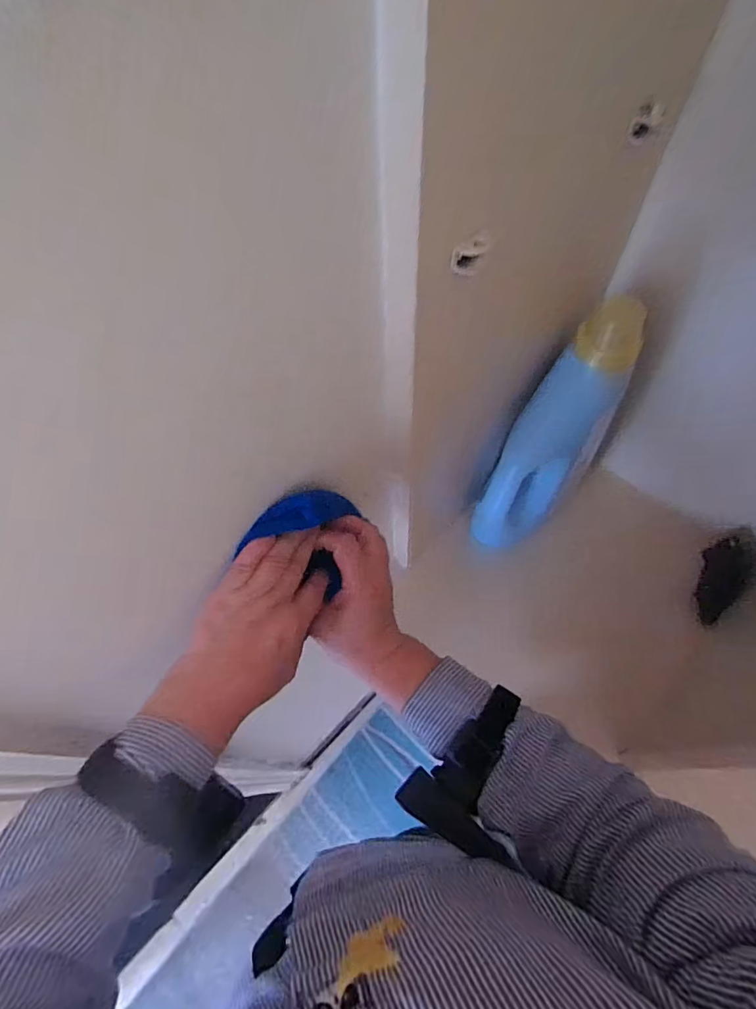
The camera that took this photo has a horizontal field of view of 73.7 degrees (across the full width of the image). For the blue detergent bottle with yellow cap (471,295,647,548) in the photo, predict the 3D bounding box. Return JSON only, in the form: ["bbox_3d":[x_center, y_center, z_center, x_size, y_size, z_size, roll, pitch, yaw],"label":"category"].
[{"bbox_3d":[0.209,-0.079,0.578,0.092,0.323,0.126,31,43,17],"label":"blue detergent bottle with yellow cap"}]

